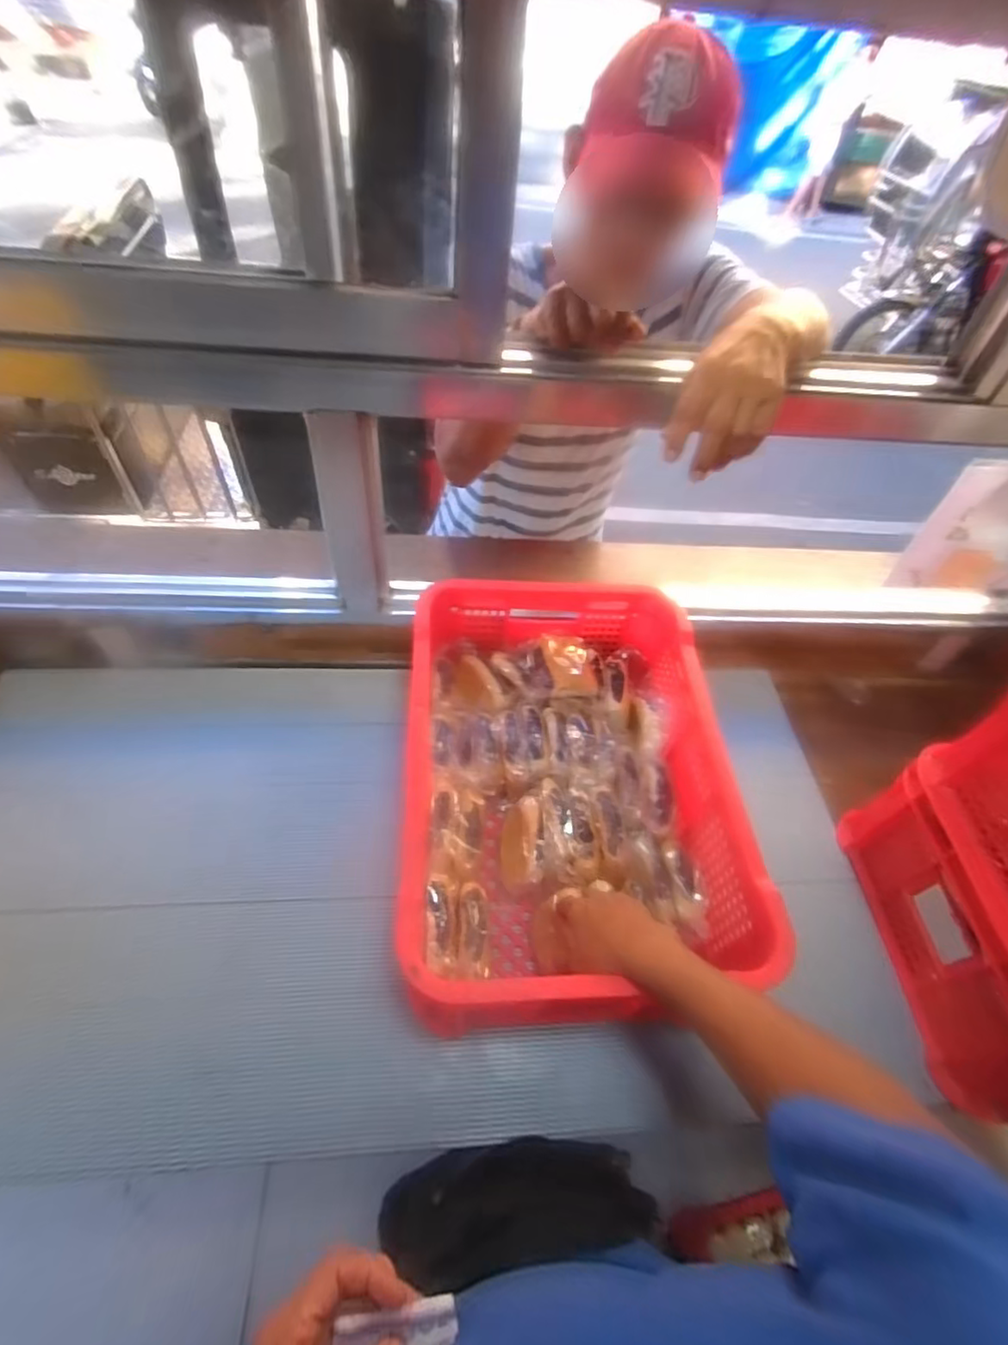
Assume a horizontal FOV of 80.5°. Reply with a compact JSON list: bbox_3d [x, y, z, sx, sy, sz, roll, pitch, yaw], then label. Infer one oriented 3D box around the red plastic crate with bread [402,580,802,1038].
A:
[{"bbox_3d":[0.068,0.131,0.750,0.356,0.201,0.506,0,50,-6],"label":"red plastic crate with bread"}]

